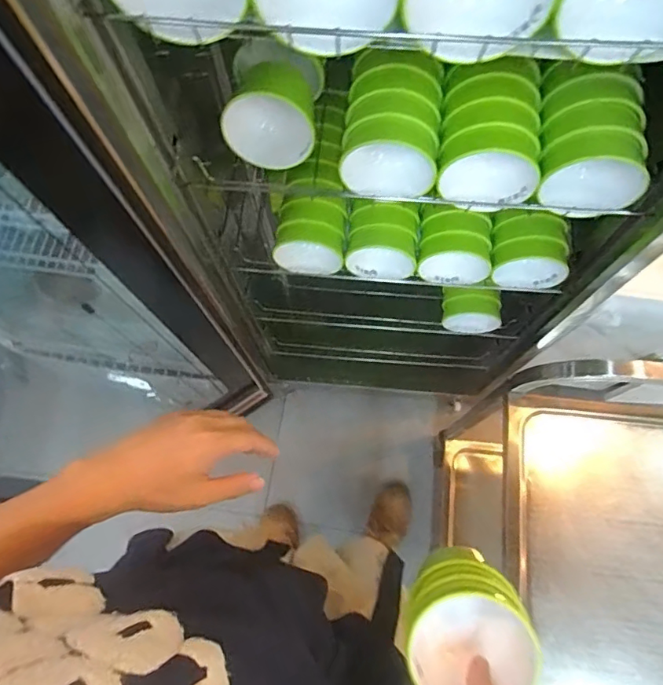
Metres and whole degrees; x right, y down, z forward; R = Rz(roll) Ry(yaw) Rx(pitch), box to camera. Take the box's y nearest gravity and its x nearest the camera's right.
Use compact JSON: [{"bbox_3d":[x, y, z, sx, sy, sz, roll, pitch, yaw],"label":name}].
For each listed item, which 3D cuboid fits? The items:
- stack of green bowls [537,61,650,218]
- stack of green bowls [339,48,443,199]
[{"bbox_3d":[0.293,-0.237,0.595,0.103,0.098,0.153,3,73,2],"label":"stack of green bowls"},{"bbox_3d":[0.075,-0.271,0.627,0.107,0.101,0.148,7,73,3],"label":"stack of green bowls"}]

